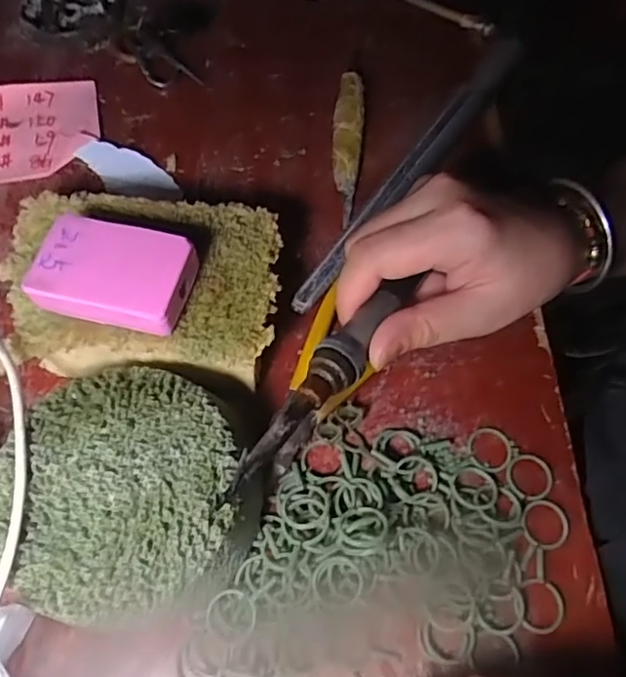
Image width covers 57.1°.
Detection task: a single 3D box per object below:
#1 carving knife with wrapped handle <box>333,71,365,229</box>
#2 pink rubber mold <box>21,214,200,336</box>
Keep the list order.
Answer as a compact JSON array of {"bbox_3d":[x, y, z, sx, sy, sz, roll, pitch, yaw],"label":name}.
[{"bbox_3d":[0.022,-0.125,0.369,0.018,0.011,0.115,5,64,1],"label":"carving knife with wrapped handle"},{"bbox_3d":[-0.091,-0.027,0.267,0.068,0.024,0.047,13,64,3],"label":"pink rubber mold"}]

